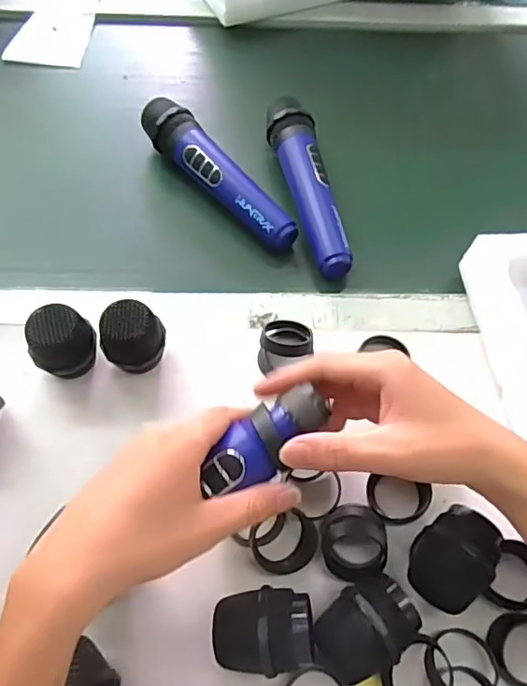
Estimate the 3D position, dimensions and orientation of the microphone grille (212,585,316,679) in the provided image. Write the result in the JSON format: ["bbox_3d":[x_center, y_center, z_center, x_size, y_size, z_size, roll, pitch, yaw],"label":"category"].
[{"bbox_3d":[0.000,0.177,0.335,0.059,0.045,0.046,-10,63,-8],"label":"microphone grille"}]

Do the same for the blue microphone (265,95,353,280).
[{"bbox_3d":[0.040,-0.152,0.520,0.045,0.045,0.200,-7,62,-7],"label":"blue microphone"}]

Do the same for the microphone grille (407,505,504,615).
[{"bbox_3d":[0.121,0.140,0.355,0.060,0.046,0.046,-36,69,-20],"label":"microphone grille"}]

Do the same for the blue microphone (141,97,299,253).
[{"bbox_3d":[-0.052,-0.169,0.524,0.041,0.047,0.216,-36,69,-20],"label":"blue microphone"}]

